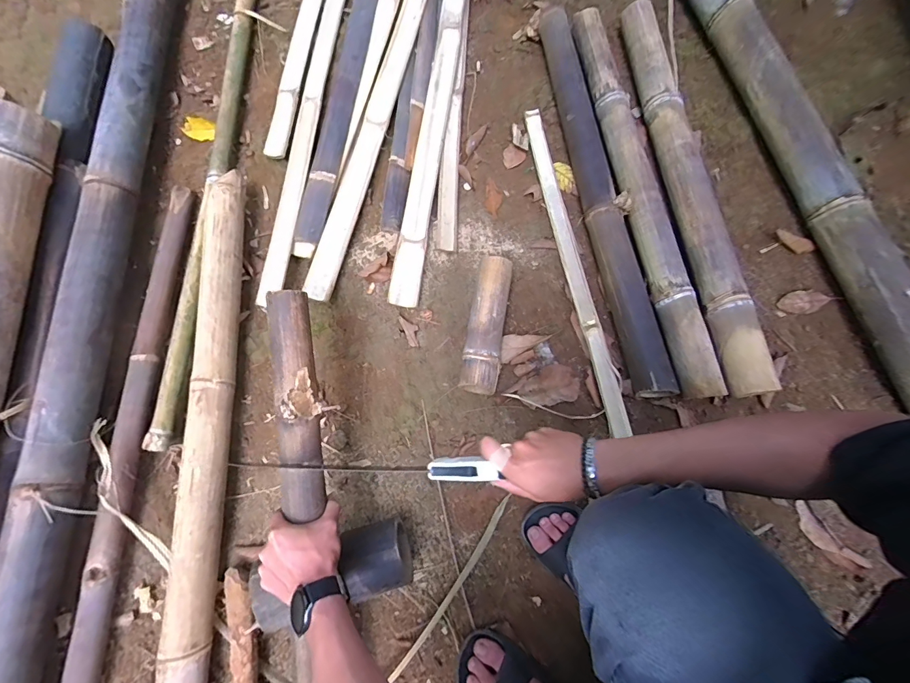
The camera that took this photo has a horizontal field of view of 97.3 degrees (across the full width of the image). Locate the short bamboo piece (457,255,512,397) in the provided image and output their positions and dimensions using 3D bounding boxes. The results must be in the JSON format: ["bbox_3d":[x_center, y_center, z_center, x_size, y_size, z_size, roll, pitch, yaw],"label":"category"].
[{"bbox_3d":[0.057,-0.032,0.733,0.066,0.065,0.247,8,74,1],"label":"short bamboo piece"}]

